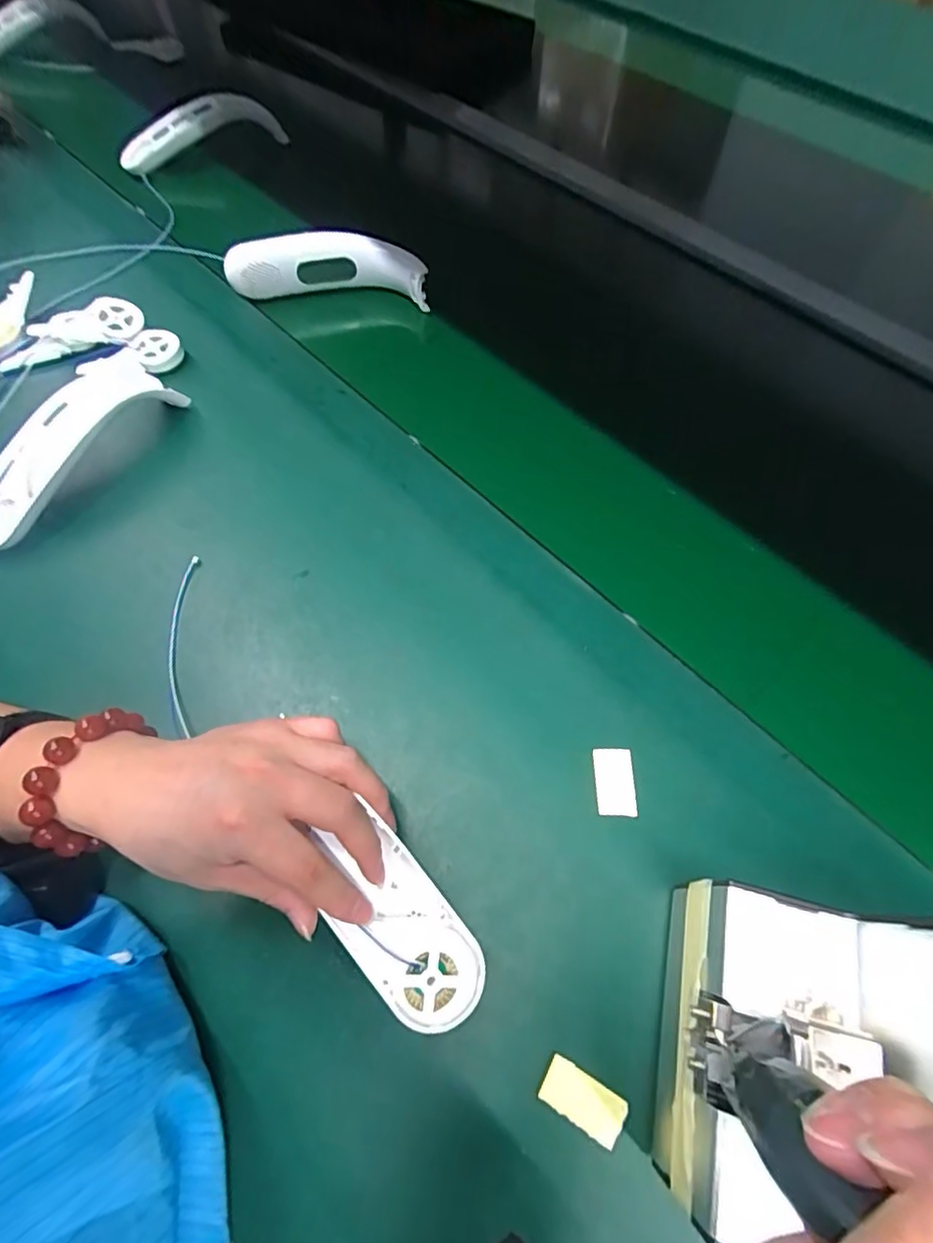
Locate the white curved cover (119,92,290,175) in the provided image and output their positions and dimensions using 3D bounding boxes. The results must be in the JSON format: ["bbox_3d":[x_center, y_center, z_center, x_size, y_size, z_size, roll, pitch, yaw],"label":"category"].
[{"bbox_3d":[-0.345,-0.634,0.714,0.206,0.044,0.058,-23,69,-16],"label":"white curved cover"}]

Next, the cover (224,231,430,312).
[{"bbox_3d":[-0.143,-0.357,0.565,0.205,0.054,0.044,0,63,3],"label":"cover"}]

